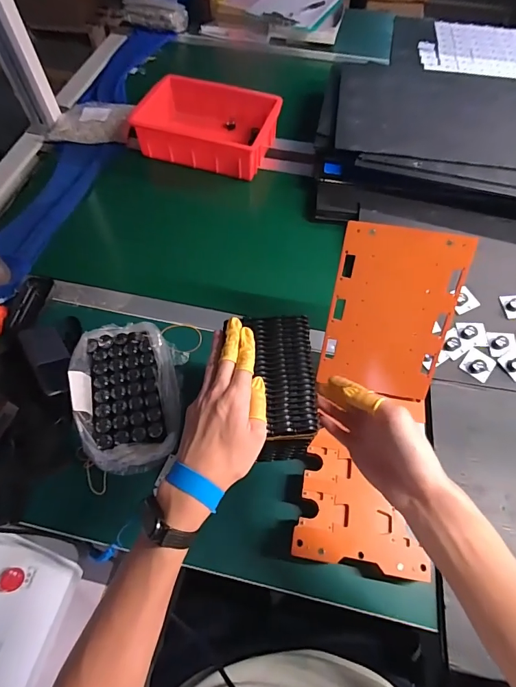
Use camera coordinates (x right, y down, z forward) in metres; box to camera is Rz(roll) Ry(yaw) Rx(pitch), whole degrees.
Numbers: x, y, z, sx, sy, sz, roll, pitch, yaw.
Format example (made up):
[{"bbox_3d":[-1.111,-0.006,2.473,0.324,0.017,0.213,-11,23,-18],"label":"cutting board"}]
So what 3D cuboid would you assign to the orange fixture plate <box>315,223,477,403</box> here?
[{"bbox_3d":[0.182,-0.037,0.531,0.159,0.234,0.009,9,23,5],"label":"orange fixture plate"}]

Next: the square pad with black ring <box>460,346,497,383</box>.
[{"bbox_3d":[0.369,0.034,0.640,0.044,0.014,0.049,37,67,18],"label":"square pad with black ring"}]

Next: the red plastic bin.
[{"bbox_3d":[-0.114,-0.501,0.898,0.300,0.096,0.211,15,62,8],"label":"red plastic bin"}]

